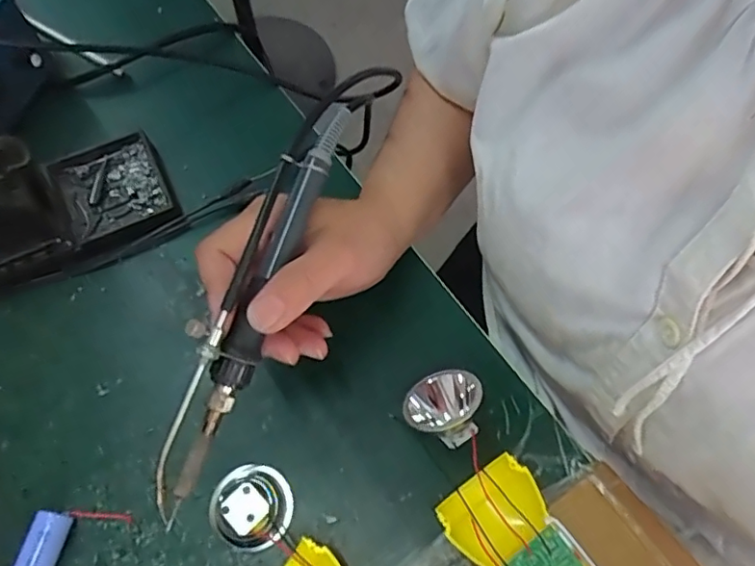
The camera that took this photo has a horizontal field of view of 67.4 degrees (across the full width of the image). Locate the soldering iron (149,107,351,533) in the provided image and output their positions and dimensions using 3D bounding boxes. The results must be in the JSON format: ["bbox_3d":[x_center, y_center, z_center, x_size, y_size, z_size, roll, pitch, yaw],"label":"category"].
[{"bbox_3d":[-0.057,0.005,0.263,0.020,0.021,0.206,20,81,6],"label":"soldering iron"}]

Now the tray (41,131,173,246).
[{"bbox_3d":[-0.181,-0.064,0.386,0.068,0.020,0.068,-28,69,-11],"label":"tray"}]

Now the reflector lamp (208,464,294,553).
[{"bbox_3d":[-0.067,0.116,0.295,0.043,0.024,0.042,0,66,1],"label":"reflector lamp"}]

